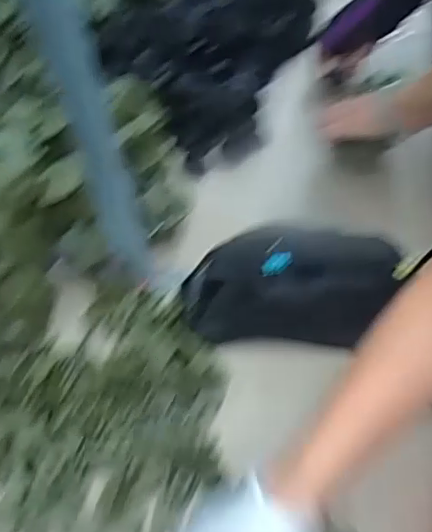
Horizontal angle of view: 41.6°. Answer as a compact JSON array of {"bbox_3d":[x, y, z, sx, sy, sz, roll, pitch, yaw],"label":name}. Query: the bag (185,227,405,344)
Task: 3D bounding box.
[{"bbox_3d":[0.079,0.019,0.620,0.232,0.061,0.119,-1,51,4],"label":"bag"}]

